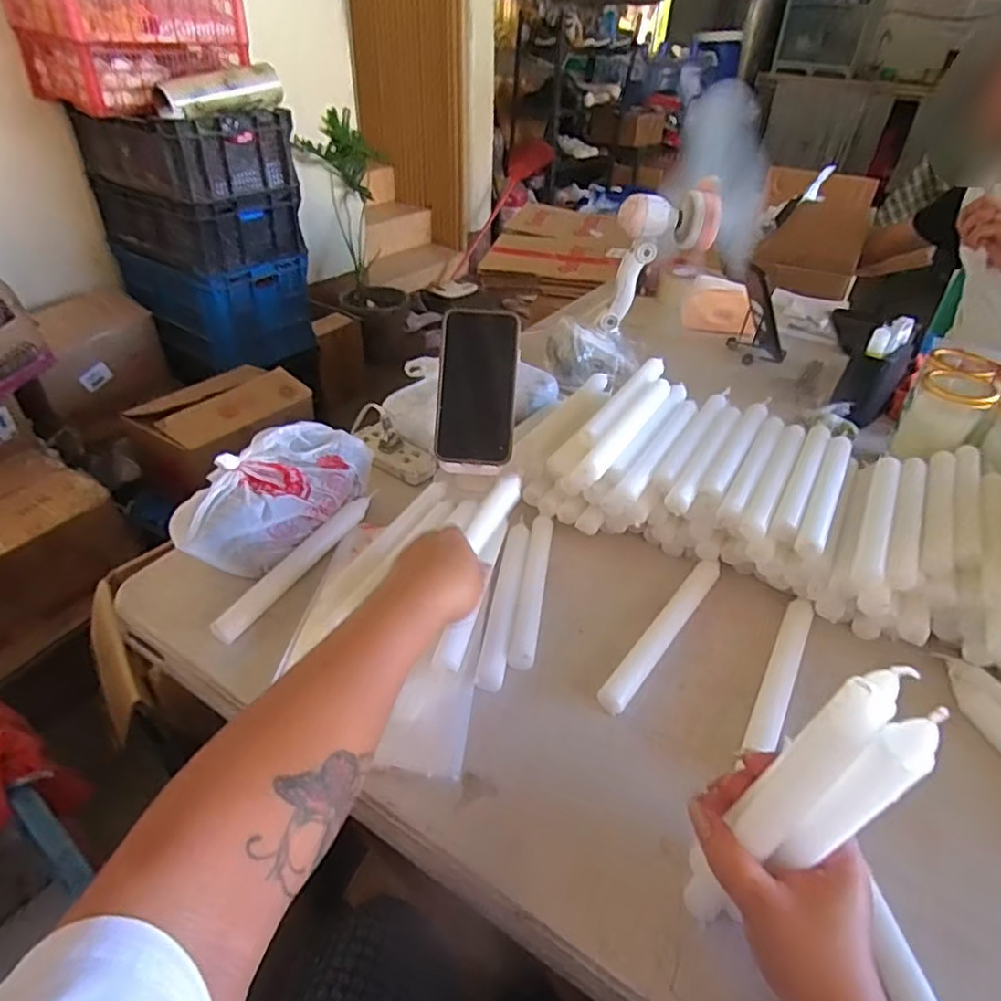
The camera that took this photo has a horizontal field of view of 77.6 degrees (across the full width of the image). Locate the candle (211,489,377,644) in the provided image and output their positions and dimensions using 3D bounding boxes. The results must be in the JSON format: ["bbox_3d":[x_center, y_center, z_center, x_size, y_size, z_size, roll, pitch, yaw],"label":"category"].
[{"bbox_3d":[-0.183,0.052,0.584,0.019,0.018,0.204,19,41,20],"label":"candle"}]

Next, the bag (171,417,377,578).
[{"bbox_3d":[-0.214,-0.004,0.605,0.108,0.075,0.202,19,41,20],"label":"bag"}]

